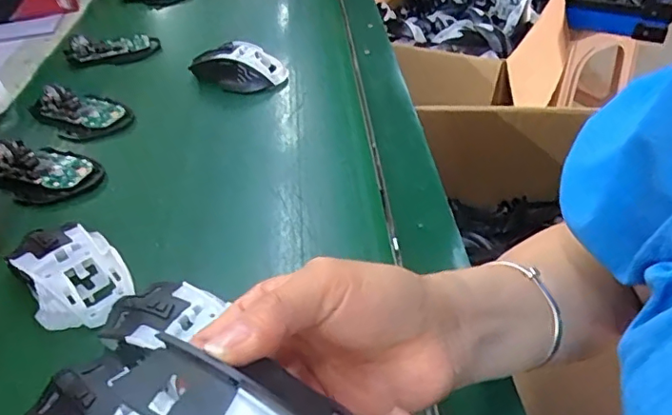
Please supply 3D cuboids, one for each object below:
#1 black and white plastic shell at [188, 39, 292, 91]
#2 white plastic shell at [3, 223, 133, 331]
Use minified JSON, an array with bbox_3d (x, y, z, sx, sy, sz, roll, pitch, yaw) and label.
[{"bbox_3d":[-0.116,-0.162,0.633,0.109,0.044,0.066,10,41,16],"label":"black and white plastic shell"},{"bbox_3d":[-0.187,0.049,0.389,0.065,0.040,0.089,-28,45,-26],"label":"white plastic shell"}]

